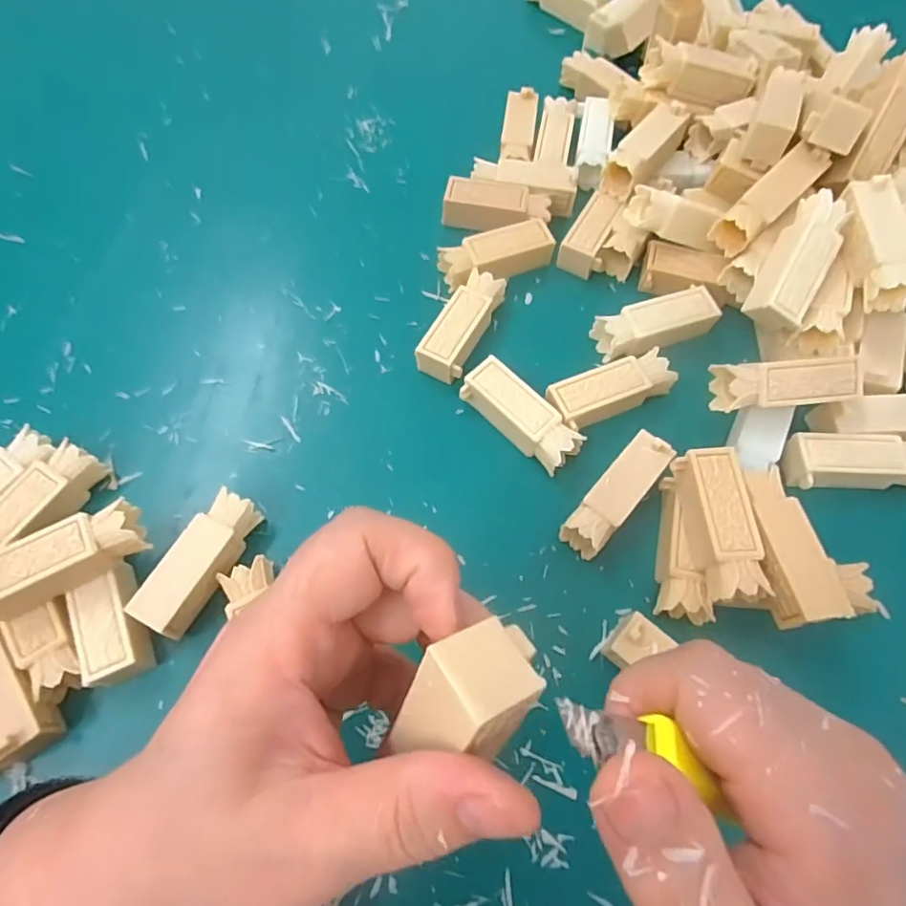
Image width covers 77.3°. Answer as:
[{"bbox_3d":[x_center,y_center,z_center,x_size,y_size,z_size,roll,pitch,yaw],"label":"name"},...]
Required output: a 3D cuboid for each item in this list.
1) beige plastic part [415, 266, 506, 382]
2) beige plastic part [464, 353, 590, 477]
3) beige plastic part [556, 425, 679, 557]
[{"bbox_3d":[0.004,-0.065,0.295,0.023,0.019,0.061,23,68,10],"label":"beige plastic part"},{"bbox_3d":[0.032,-0.016,0.274,0.061,0.020,0.024,42,72,16],"label":"beige plastic part"},{"bbox_3d":[0.074,0.019,0.258,0.019,0.022,0.059,39,71,15],"label":"beige plastic part"}]

